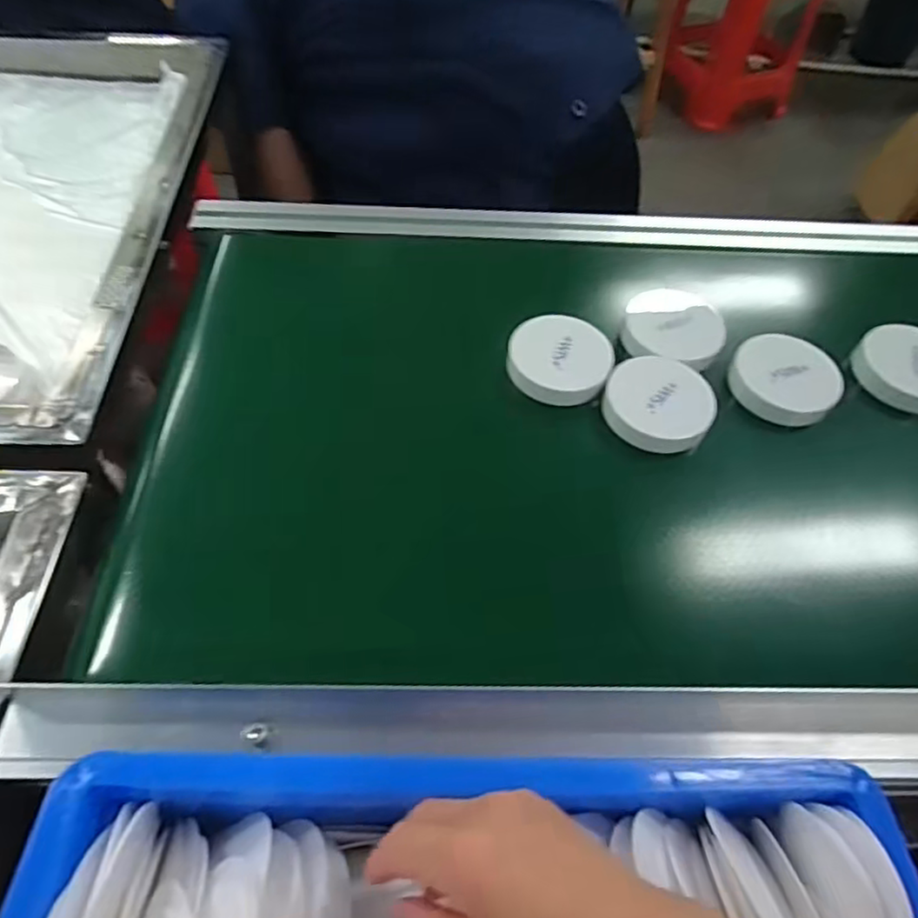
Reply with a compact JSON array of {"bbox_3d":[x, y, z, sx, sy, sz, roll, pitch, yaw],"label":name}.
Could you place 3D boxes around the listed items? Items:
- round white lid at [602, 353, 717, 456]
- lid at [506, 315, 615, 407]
[{"bbox_3d":[0.145,-0.041,0.472,0.077,0.016,0.076,4,55,5],"label":"round white lid"},{"bbox_3d":[0.075,-0.075,0.488,0.077,0.015,0.077,-1,55,1],"label":"lid"}]

